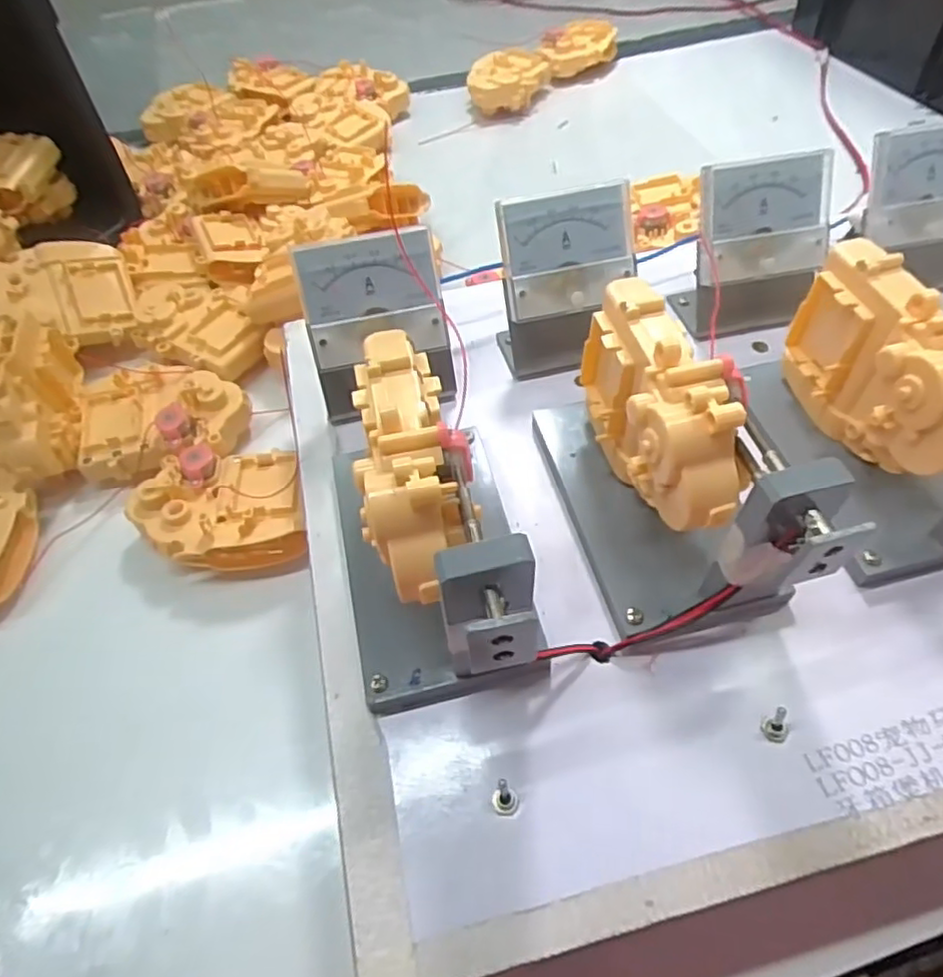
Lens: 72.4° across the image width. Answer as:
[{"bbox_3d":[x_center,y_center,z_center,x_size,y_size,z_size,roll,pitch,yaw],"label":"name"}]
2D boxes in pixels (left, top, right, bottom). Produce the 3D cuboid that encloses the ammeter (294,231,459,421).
[{"bbox_3d":[-0.044,-0.076,0.303,0.066,0.071,0.044,-12,54,-5],"label":"ammeter"}]

